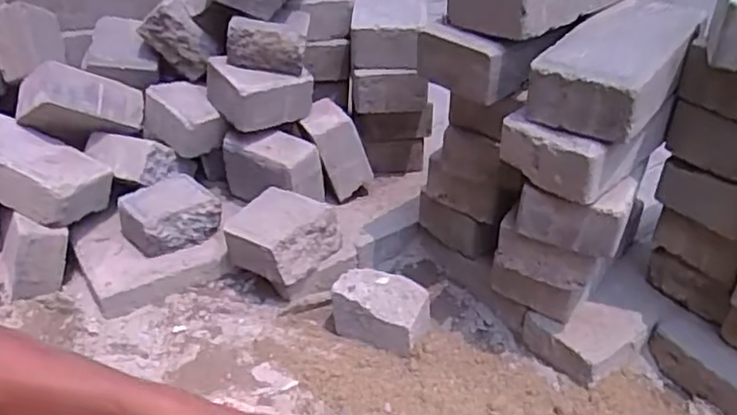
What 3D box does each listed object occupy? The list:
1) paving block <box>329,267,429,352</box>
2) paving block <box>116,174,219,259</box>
[{"bbox_3d":[0.016,0.126,0.831,0.116,0.069,0.068,13,34,19],"label":"paving block"},{"bbox_3d":[-0.269,0.014,0.911,0.116,0.069,0.079,-22,41,-31],"label":"paving block"}]

